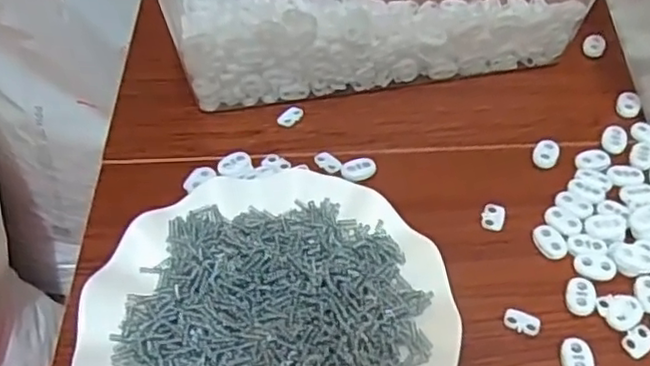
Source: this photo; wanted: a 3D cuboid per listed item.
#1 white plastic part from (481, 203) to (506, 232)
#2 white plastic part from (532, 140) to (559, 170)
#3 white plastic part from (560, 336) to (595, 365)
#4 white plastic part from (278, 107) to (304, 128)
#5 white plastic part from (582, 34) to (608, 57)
[{"bbox_3d":[0.102,0.020,0.398,0.013,0.004,0.019,12,50,10],"label":"white plastic part"},{"bbox_3d":[0.144,-0.019,0.428,0.016,0.004,0.023,14,51,12],"label":"white plastic part"},{"bbox_3d":[0.128,0.090,0.334,0.015,0.006,0.022,0,49,0],"label":"white plastic part"},{"bbox_3d":[-0.024,-0.047,0.458,0.012,0.004,0.020,33,57,25],"label":"white plastic part"},{"bbox_3d":[0.206,-0.106,0.501,0.017,0.006,0.022,20,52,17],"label":"white plastic part"}]

